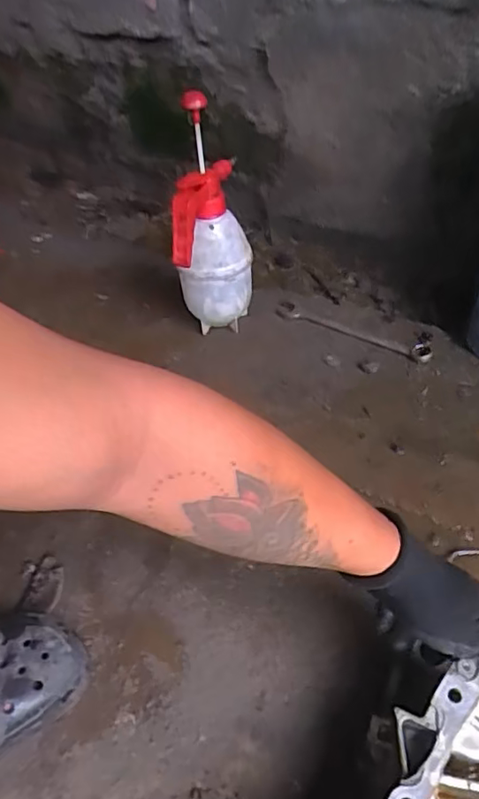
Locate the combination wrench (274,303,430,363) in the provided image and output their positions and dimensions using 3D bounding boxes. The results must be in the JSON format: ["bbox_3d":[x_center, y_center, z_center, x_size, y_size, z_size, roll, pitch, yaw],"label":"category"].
[{"bbox_3d":[0.170,-0.109,0.877,0.259,0.014,0.034,25,51,27],"label":"combination wrench"}]

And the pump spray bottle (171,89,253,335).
[{"bbox_3d":[-0.044,-0.249,0.820,0.111,0.334,0.129,-8,44,-3],"label":"pump spray bottle"}]

